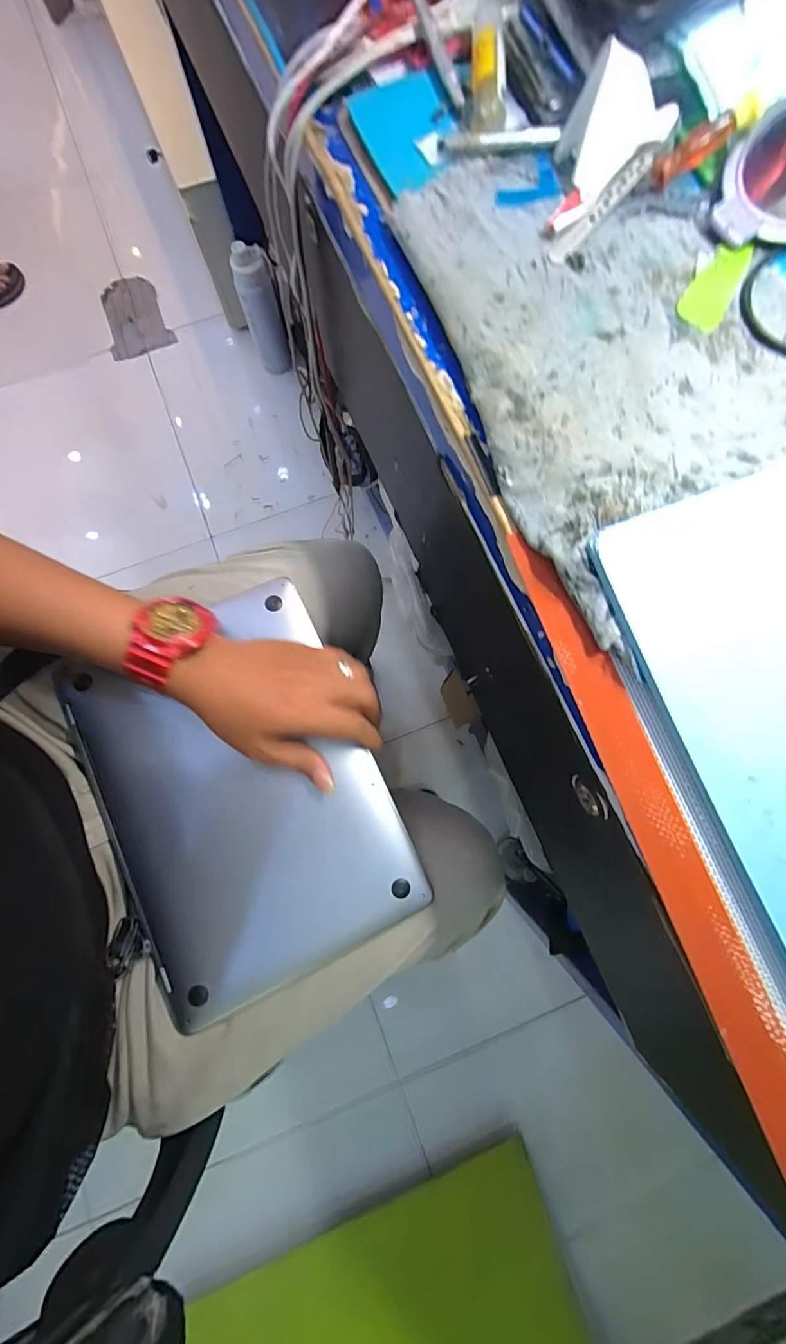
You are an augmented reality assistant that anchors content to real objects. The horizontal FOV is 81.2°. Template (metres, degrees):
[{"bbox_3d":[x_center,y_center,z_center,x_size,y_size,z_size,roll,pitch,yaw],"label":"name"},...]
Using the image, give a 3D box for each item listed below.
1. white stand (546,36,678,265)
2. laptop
[{"bbox_3d":[0.121,-0.296,0.259,0.056,0.036,0.114,22,80,5],"label":"white stand"},{"bbox_3d":[-0.122,0.094,0.373,0.207,0.022,0.292,-25,80,-4],"label":"laptop"}]

